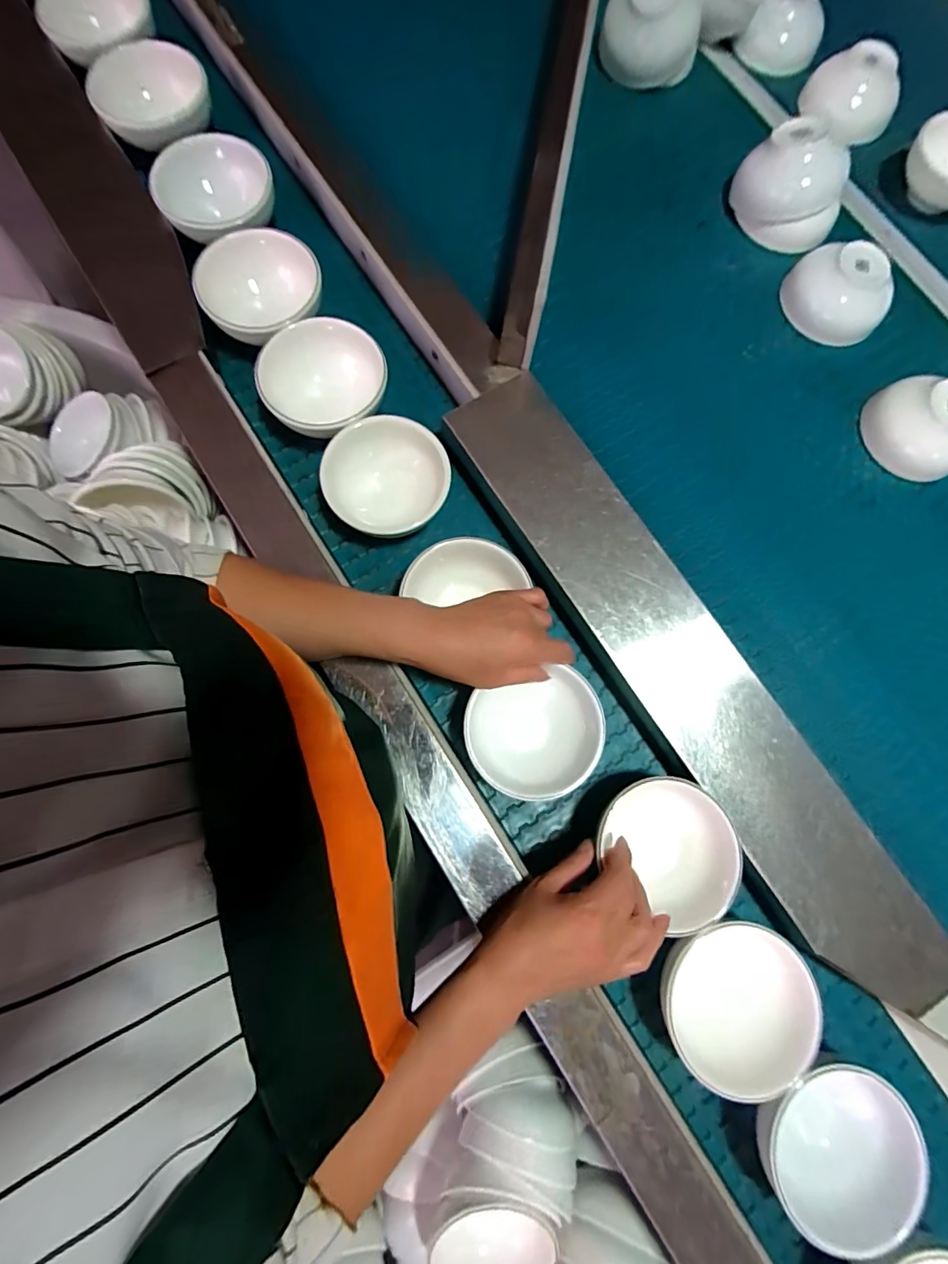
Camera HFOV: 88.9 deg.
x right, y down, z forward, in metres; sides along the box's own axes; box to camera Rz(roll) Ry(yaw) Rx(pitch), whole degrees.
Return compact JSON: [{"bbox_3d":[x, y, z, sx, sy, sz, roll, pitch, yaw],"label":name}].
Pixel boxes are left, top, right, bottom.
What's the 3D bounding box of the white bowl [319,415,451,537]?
[{"bbox_3d":[-0.078,-0.138,0.453,0.113,0.045,0.110,0,75,-1],"label":"white bowl"}]

